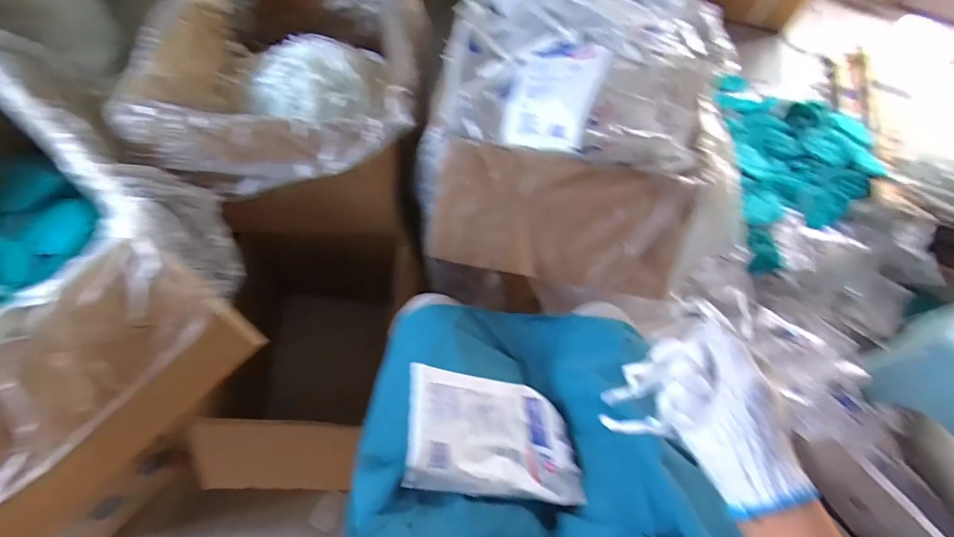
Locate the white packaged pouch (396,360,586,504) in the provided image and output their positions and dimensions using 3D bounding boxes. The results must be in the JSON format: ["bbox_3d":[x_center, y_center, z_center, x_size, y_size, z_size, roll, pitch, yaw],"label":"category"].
[{"bbox_3d":[0.021,0.177,0.475,0.192,0.016,0.122,15,47,-22],"label":"white packaged pouch"}]

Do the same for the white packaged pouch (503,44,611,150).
[{"bbox_3d":[0.107,-0.244,0.628,0.141,0.024,0.147,17,93,43],"label":"white packaged pouch"}]

